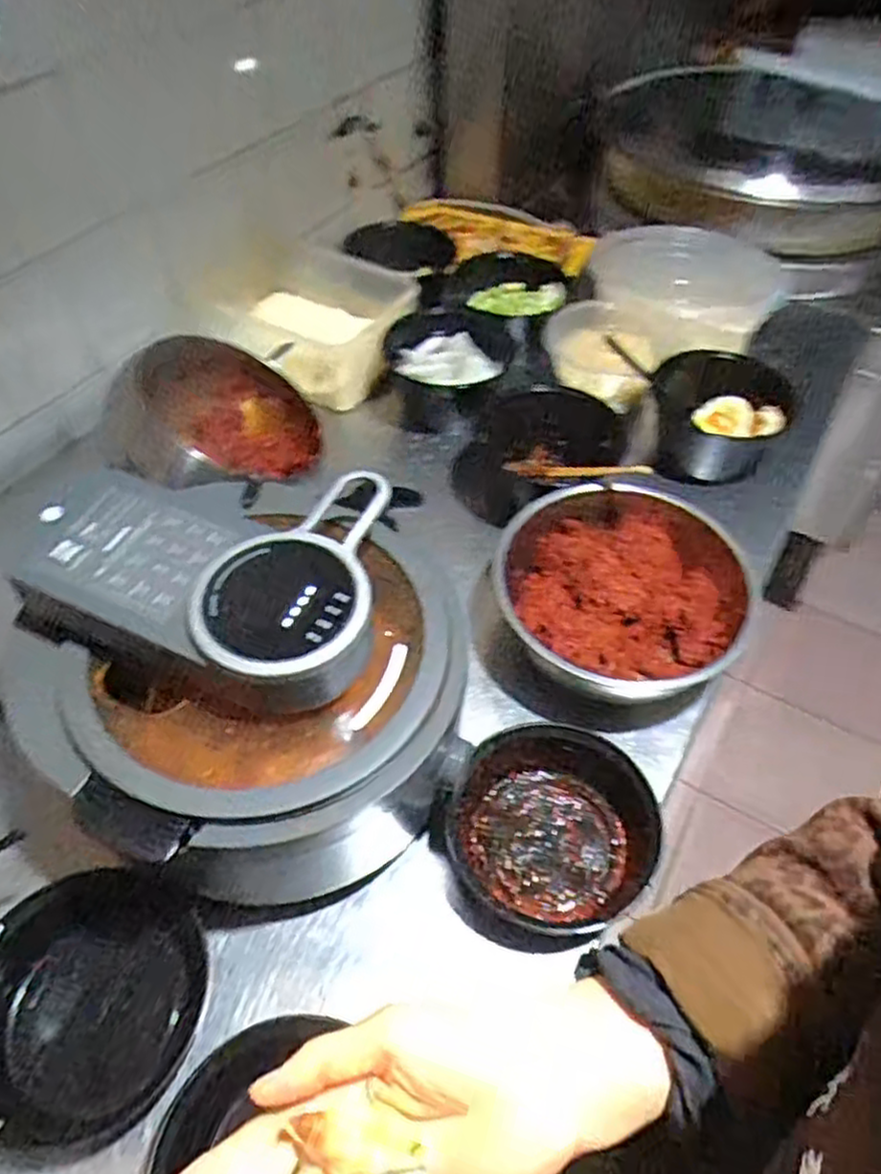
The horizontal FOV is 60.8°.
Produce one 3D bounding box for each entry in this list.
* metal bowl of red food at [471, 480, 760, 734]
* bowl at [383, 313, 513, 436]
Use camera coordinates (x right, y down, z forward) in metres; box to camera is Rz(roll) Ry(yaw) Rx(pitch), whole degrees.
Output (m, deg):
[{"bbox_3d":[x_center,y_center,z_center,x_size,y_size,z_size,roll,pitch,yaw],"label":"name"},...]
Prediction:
[{"bbox_3d":[0.167,0.016,0.747,0.249,0.103,0.232,5,50,3],"label":"metal bowl of red food"},{"bbox_3d":[0.008,-0.279,0.968,0.158,0.078,0.154,8,51,6],"label":"bowl"}]

